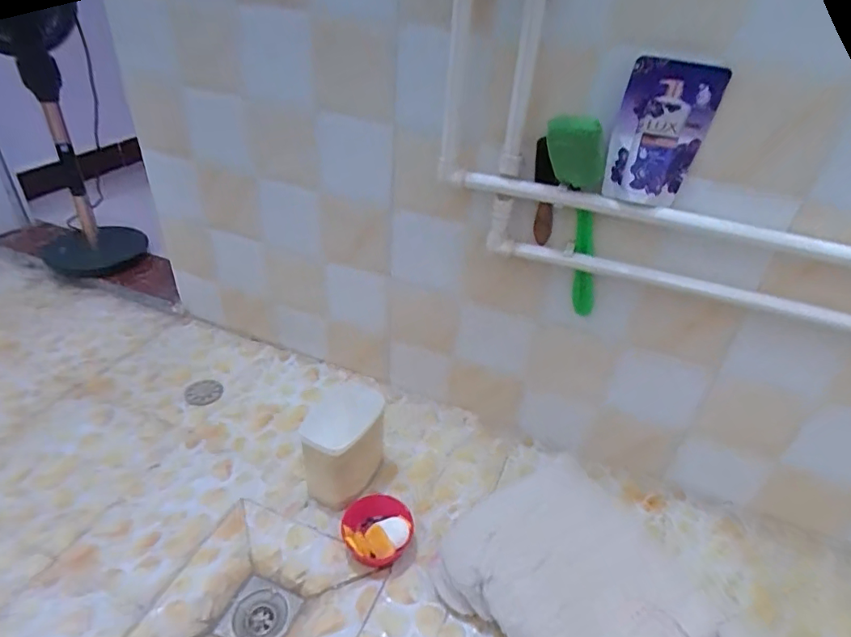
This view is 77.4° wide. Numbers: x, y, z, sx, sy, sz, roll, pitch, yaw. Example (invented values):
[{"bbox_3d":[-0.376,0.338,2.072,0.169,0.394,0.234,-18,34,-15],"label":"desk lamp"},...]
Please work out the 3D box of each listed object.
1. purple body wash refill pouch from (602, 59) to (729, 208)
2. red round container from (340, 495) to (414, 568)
[{"bbox_3d":[0.308,-0.241,0.702,0.111,0.175,0.029,9,37,8],"label":"purple body wash refill pouch"},{"bbox_3d":[-0.083,0.353,0.891,0.112,0.042,0.116,2,37,-2],"label":"red round container"}]

